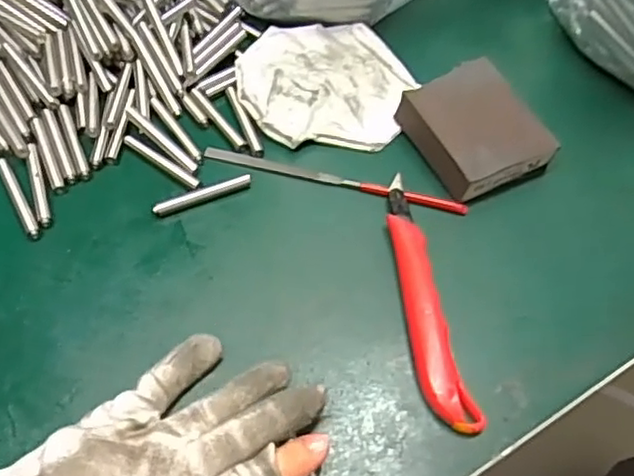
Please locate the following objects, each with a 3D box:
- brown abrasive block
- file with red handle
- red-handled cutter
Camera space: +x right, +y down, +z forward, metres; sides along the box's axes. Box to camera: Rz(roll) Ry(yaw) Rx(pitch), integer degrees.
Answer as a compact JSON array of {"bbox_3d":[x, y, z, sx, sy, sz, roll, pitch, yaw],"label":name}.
[{"bbox_3d":[0.096,-0.066,0.395,0.064,0.030,0.076,-22,62,-18],"label":"brown abrasive block"},{"bbox_3d":[0.010,-0.035,0.387,0.159,0.008,0.010,15,58,4],"label":"file with red handle"},{"bbox_3d":[0.057,0.030,0.345,0.024,0.013,0.148,-4,58,-8],"label":"red-handled cutter"}]

